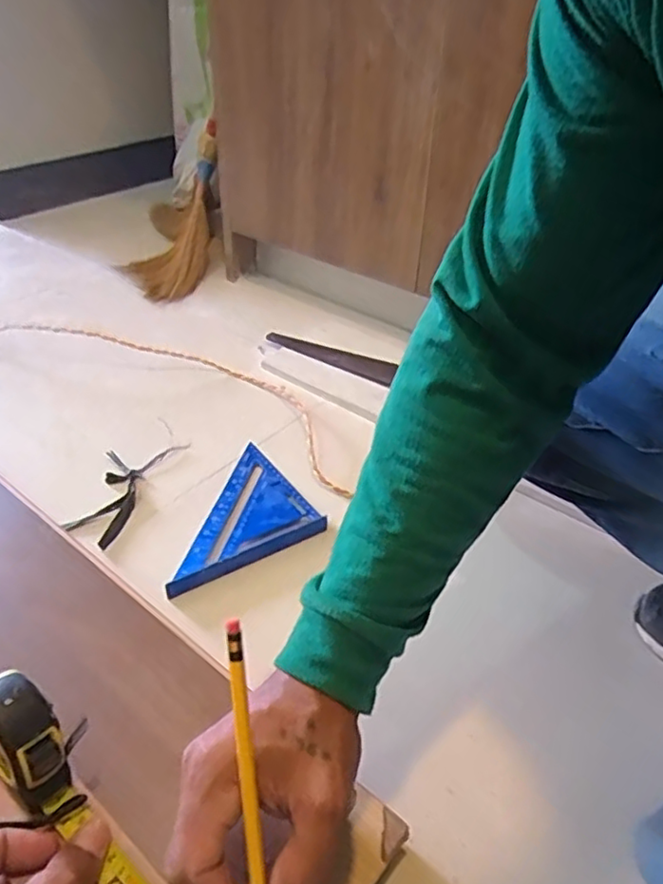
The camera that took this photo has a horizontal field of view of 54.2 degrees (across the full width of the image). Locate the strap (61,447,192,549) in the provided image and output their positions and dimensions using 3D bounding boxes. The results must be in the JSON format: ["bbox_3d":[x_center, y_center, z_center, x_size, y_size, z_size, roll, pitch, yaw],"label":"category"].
[{"bbox_3d":[-0.241,0.048,0.741,0.072,0.013,0.177,11,38,12],"label":"strap"}]

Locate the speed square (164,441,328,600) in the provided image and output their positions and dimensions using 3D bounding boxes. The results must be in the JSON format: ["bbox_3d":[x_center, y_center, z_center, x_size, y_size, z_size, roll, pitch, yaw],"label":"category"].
[{"bbox_3d":[-0.120,0.073,0.711,0.175,0.016,0.168,-18,41,-25],"label":"speed square"}]

